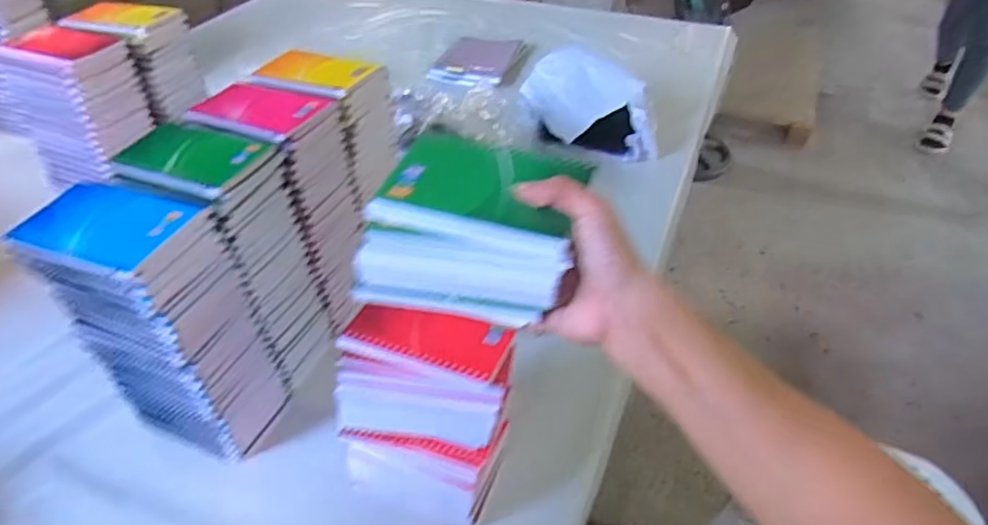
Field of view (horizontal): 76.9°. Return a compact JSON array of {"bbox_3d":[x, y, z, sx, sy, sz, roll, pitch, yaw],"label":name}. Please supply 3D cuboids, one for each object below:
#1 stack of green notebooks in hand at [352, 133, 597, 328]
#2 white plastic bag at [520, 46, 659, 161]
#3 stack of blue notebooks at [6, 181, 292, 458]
[{"bbox_3d":[-0.016,-0.025,0.428,0.143,0.080,0.097,6,42,7],"label":"stack of green notebooks in hand"},{"bbox_3d":[0.170,-0.275,1.087,0.250,0.126,0.125,21,46,22],"label":"white plastic bag"},{"bbox_3d":[-0.310,0.060,0.598,0.139,0.267,0.116,14,44,16],"label":"stack of blue notebooks"}]

